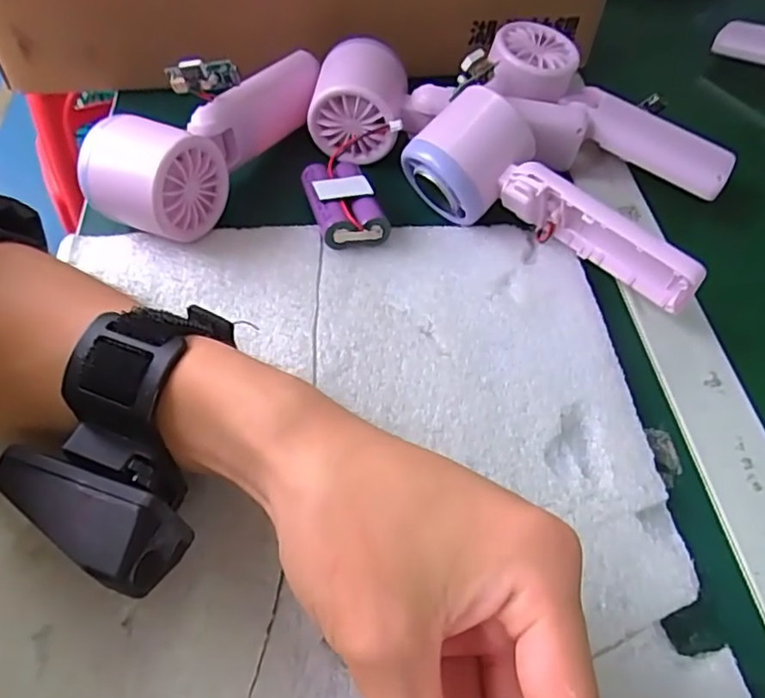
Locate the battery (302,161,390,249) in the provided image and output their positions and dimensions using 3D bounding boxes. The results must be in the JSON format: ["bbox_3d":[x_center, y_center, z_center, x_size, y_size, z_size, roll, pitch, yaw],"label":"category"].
[{"bbox_3d":[-0.023,-0.084,0.339,0.035,0.017,0.066,-13,54,-10],"label":"battery"}]

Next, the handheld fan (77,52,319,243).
[{"bbox_3d":[-0.093,-0.128,0.345,0.062,0.054,0.161,28,58,20],"label":"handheld fan"}]

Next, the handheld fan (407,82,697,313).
[{"bbox_3d":[0.086,-0.075,0.315,0.164,0.052,0.051,36,61,24],"label":"handheld fan"}]

